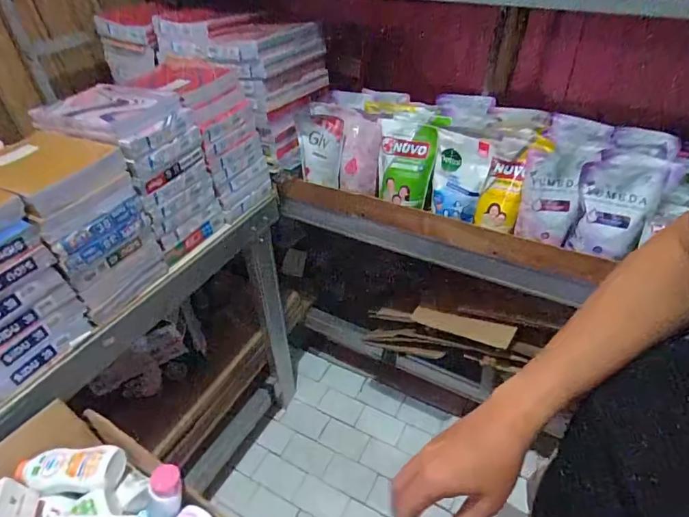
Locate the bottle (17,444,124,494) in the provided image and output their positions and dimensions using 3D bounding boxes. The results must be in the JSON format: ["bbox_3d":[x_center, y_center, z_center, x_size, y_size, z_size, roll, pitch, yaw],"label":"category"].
[{"bbox_3d":[-0.387,0.298,0.627,0.168,0.038,0.055,-7,54,10],"label":"bottle"}]

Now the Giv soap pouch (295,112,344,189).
[{"bbox_3d":[-0.061,-0.254,1.056,0.129,0.163,0.022,14,26,29],"label":"Giv soap pouch"}]

